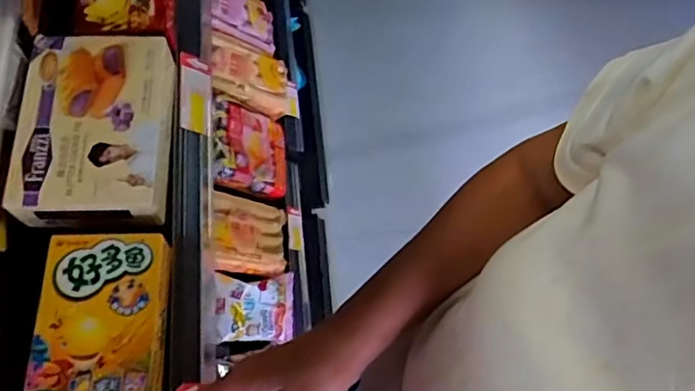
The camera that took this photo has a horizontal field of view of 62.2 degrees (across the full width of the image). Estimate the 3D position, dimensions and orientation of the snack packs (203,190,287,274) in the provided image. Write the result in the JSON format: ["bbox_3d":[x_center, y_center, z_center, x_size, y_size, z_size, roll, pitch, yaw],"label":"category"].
[{"bbox_3d":[-0.184,0.072,1.059,0.174,0.031,0.139,23,55,-39],"label":"snack packs"}]

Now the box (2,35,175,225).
[{"bbox_3d":[-0.227,-0.063,0.526,0.129,0.042,0.179,-2,66,-3],"label":"box"}]

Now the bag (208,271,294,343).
[{"bbox_3d":[-0.164,0.200,1.040,0.167,0.037,0.117,8,71,-36],"label":"bag"}]

